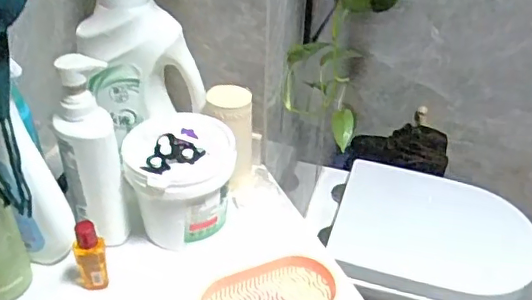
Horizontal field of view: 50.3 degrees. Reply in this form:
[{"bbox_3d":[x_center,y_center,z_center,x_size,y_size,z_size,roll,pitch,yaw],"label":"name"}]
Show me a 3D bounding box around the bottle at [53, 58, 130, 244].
[{"bbox_3d":[-0.196,0.009,0.632,0.059,0.231,0.049,-17,40,-23],"label":"bottle"}]

